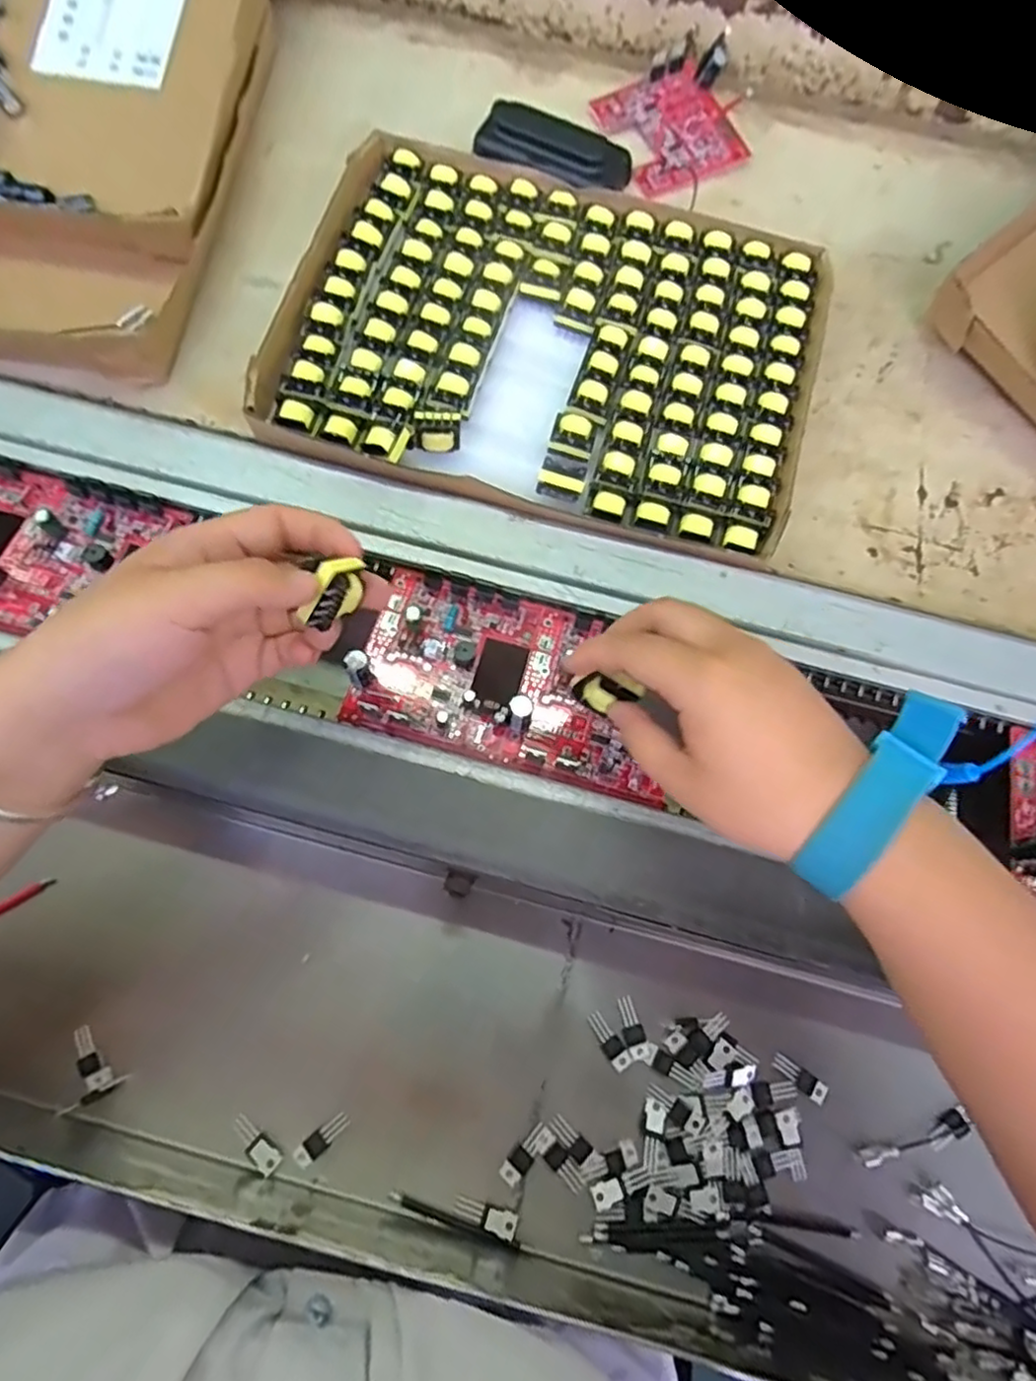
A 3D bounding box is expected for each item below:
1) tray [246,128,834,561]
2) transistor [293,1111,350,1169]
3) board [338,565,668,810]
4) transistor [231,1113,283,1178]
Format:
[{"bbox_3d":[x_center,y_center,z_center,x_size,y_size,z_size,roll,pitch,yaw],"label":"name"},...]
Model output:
[{"bbox_3d":[0.022,-0.209,0.394,0.306,0.040,0.231,15,68,3],"label":"tray"},{"bbox_3d":[-0.091,0.209,0.305,0.026,0.004,0.009,-38,75,-17],"label":"transistor"},{"bbox_3d":[-0.002,-0.006,0.338,0.158,0.015,0.091,16,68,3],"label":"board"},{"bbox_3d":[-0.121,0.209,0.302,0.028,0.004,0.010,42,72,13],"label":"transistor"}]

